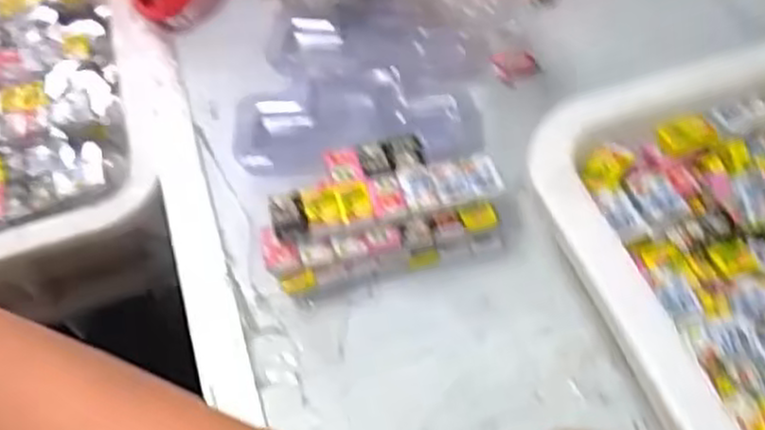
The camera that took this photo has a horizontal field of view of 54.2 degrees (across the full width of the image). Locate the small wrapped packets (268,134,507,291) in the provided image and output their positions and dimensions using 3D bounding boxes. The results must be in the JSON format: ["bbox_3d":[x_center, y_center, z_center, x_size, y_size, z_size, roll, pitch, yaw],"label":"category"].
[{"bbox_3d":[-0.002,-0.002,0.394,0.119,0.041,0.062,-14,53,-7],"label":"small wrapped packets"}]

